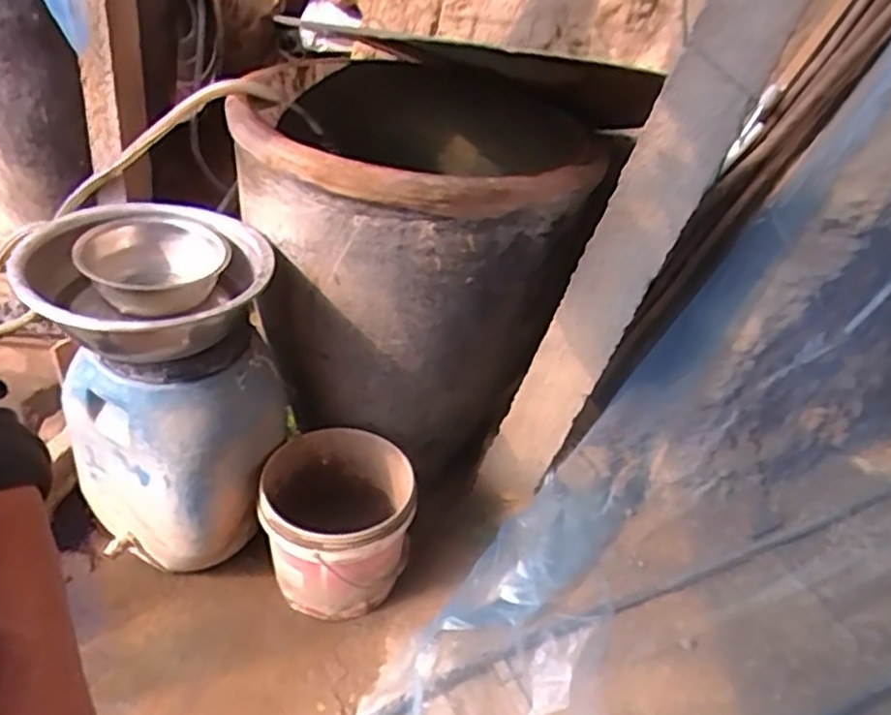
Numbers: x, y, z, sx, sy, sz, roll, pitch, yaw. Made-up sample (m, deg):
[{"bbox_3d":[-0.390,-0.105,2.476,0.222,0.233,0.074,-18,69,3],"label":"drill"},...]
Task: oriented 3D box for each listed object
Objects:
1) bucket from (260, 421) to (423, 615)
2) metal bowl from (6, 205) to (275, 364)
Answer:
[{"bbox_3d":[-0.224,0.350,1.534,0.310,0.258,0.319,7,36,-5],"label":"bucket"},{"bbox_3d":[-0.528,-0.146,1.317,0.401,0.139,0.380,7,36,-5],"label":"metal bowl"}]

